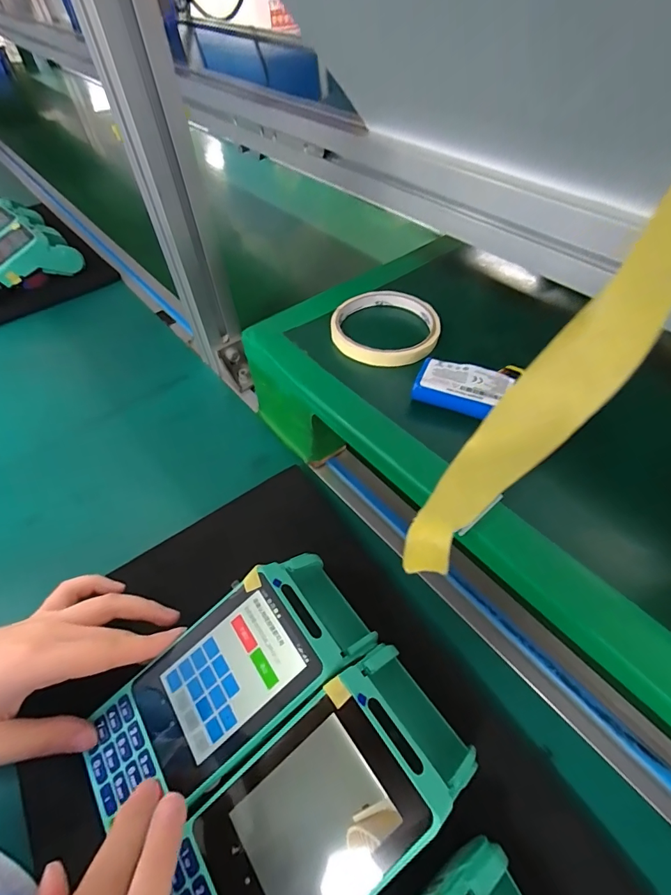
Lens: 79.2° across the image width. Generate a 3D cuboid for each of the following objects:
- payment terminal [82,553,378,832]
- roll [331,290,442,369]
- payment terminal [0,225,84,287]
[{"bbox_3d":[-0.062,0.141,0.246,0.164,0.061,0.075,-32,57,-14],"label":"payment terminal"},{"bbox_3d":[0.041,-0.098,0.334,0.086,0.015,0.086,-1,53,2],"label":"roll"},{"bbox_3d":[-0.454,-0.249,0.564,0.174,0.062,0.083,-36,60,-22],"label":"payment terminal"}]

